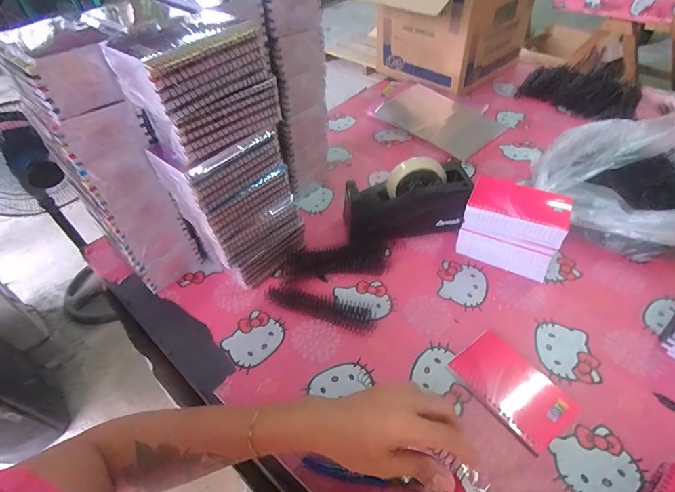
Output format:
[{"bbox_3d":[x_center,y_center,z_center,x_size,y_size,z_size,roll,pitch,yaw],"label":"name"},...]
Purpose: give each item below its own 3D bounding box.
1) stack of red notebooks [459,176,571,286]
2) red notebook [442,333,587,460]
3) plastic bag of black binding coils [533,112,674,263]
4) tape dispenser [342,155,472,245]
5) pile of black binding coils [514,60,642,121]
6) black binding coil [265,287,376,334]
[{"bbox_3d":[0.257,-0.026,0.567,0.127,0.110,0.067,18,49,20],"label":"stack of red notebooks"},{"bbox_3d":[0.207,0.168,0.458,0.083,0.008,0.129,-29,51,-23],"label":"red notebook"},{"bbox_3d":[0.471,-0.099,0.610,0.262,0.135,0.230,21,50,23],"label":"plastic bag of black binding coils"},{"bbox_3d":[0.109,-0.067,0.614,0.198,0.115,0.068,-8,45,-4],"label":"tape dispenser"},{"bbox_3d":[0.574,-0.371,0.906,0.251,0.066,0.142,28,53,27],"label":"pile of black binding coils"},{"bbox_3d":[-0.024,0.085,0.544,0.160,0.010,0.040,14,48,17],"label":"black binding coil"}]

